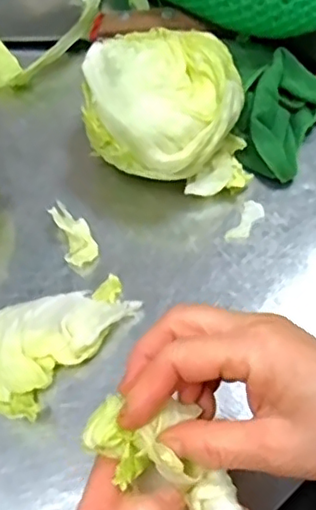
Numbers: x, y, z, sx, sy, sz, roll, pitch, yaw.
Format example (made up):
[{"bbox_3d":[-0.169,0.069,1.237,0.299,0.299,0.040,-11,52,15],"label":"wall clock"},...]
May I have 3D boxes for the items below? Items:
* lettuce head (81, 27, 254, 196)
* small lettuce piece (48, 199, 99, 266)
[{"bbox_3d":[0.004,-0.105,0.457,0.111,0.080,0.114,-1,60,1],"label":"lettuce head"},{"bbox_3d":[-0.062,-0.016,0.449,0.024,0.007,0.049,-26,78,-12],"label":"small lettuce piece"}]

